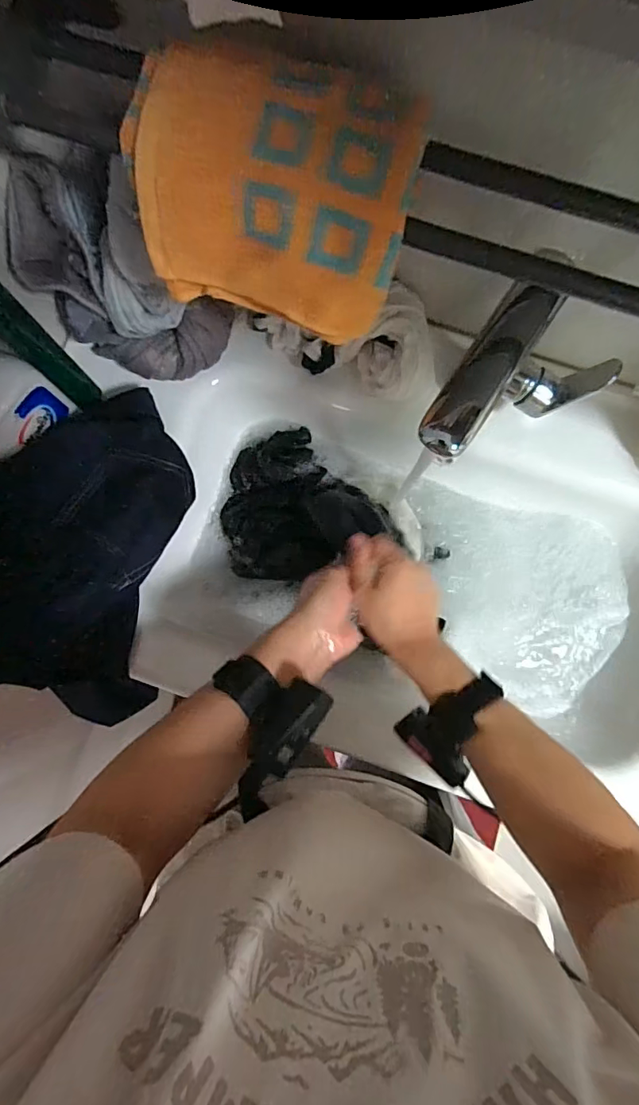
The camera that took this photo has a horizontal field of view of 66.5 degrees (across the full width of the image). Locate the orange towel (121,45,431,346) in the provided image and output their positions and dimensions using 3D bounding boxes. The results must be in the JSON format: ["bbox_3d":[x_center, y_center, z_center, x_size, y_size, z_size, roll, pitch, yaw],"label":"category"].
[{"bbox_3d":[-0.033,-0.218,0.304,0.174,0.050,0.135,15,123,5],"label":"orange towel"}]

